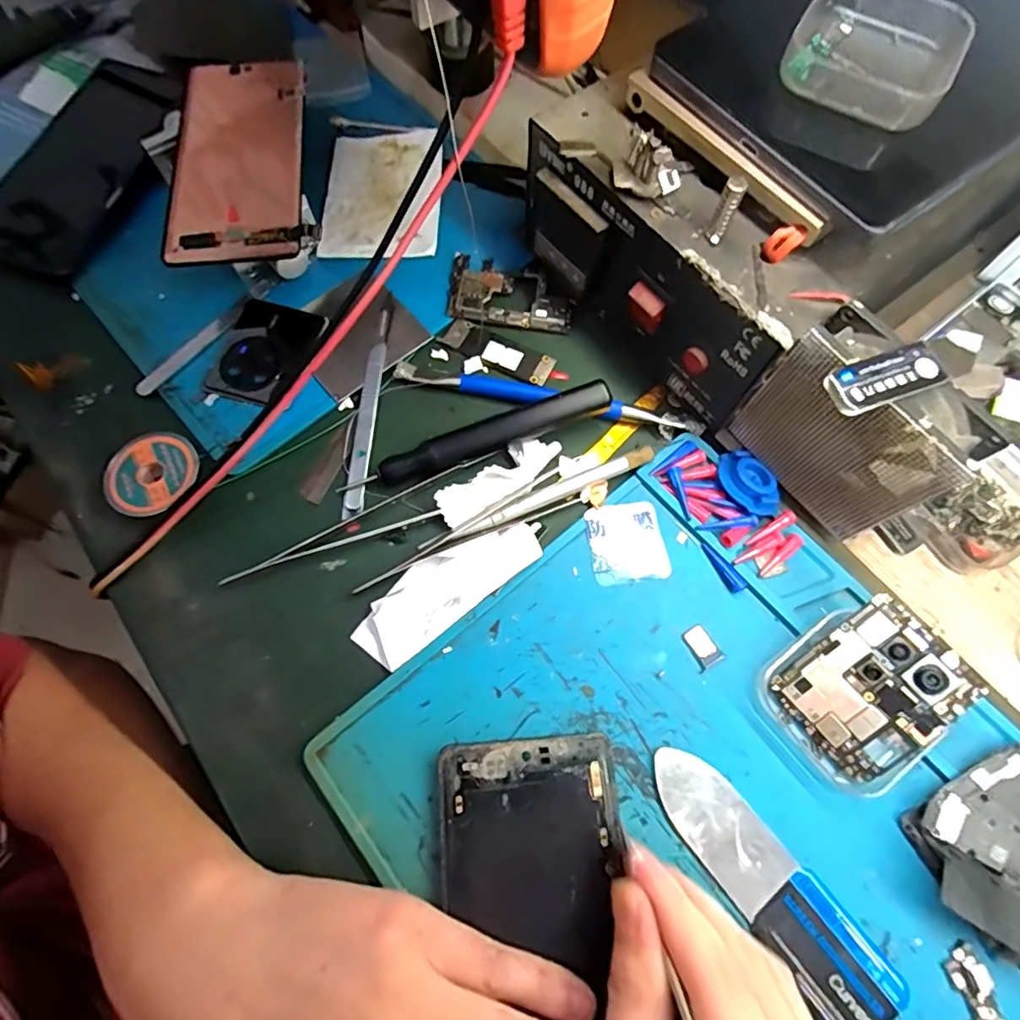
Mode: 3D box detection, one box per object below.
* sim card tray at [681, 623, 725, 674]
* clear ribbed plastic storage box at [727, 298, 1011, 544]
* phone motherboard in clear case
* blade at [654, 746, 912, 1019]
[{"bbox_3d":[0.089,0.063,0.257,0.014,0.004,0.019,-30,72,-10],"label":"sim card tray"},{"bbox_3d":[0.150,-0.033,0.248,0.032,0.082,0.079,-33,73,-11],"label":"clear ribbed plastic storage box"},{"bbox_3d":[0.151,0.079,0.238,0.071,0.026,0.063,-41,74,-13],"label":"phone motherboard in clear case"},{"bbox_3d":[0.105,0.150,0.224,0.035,0.004,0.119,-35,73,-11],"label":"blade"}]

